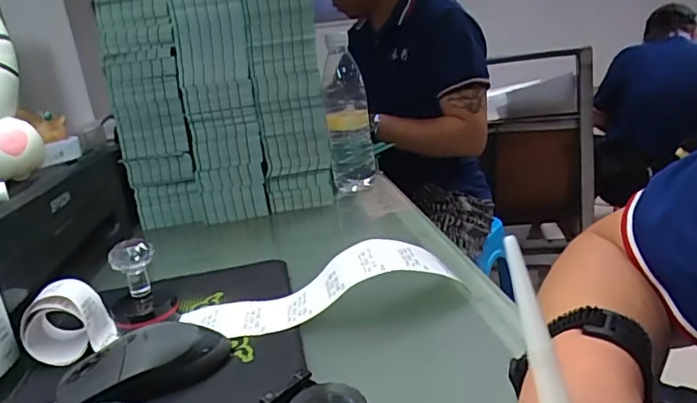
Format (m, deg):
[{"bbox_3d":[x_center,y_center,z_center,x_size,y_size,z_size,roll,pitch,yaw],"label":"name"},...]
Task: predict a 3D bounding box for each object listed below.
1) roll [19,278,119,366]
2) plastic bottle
[{"bbox_3d":[-0.229,0.095,0.434,0.051,0.055,0.065,-8,17,-3],"label":"roll"},{"bbox_3d":[-0.002,-0.133,0.783,0.063,0.216,0.079,-7,17,0],"label":"plastic bottle"}]

